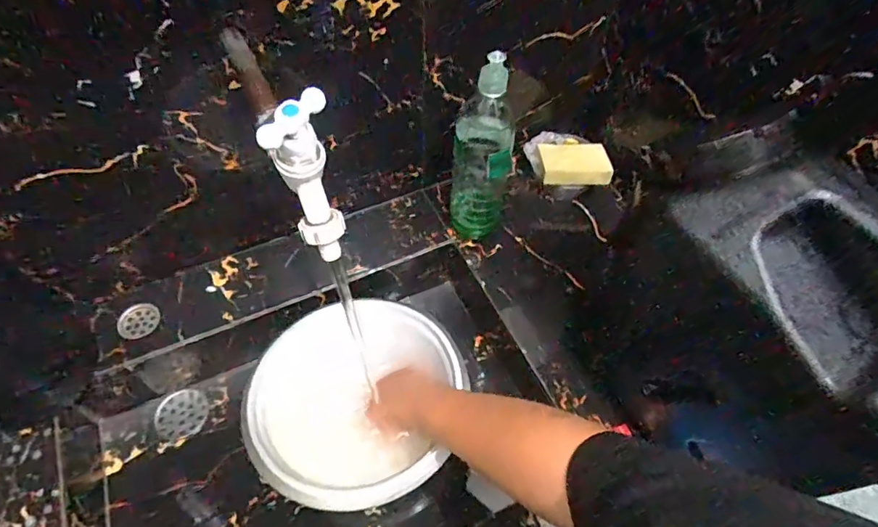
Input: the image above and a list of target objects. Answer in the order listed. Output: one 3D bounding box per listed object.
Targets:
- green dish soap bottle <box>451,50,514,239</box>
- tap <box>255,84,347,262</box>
[{"bbox_3d":[0.061,-0.142,0.645,0.081,0.256,0.076,5,56,1],"label":"green dish soap bottle"},{"bbox_3d":[-0.091,-0.053,0.335,0.048,0.114,0.045,-11,58,-10],"label":"tap"}]

